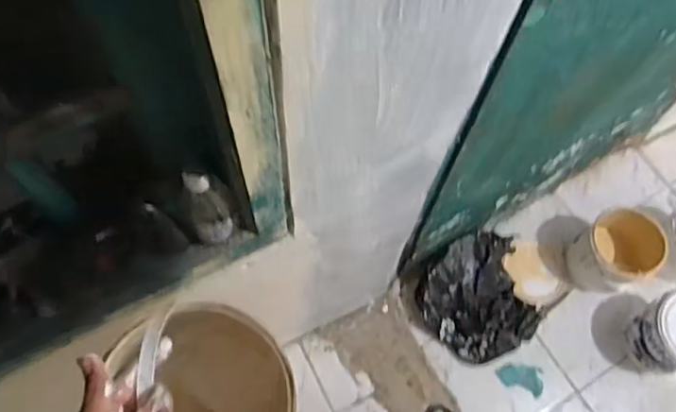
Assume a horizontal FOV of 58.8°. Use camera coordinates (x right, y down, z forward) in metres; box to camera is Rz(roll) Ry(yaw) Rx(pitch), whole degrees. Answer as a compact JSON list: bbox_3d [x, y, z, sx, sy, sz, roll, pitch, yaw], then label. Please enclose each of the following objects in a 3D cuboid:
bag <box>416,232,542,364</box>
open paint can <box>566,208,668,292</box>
[{"bbox_3d":[0.364,0.238,1.545,0.287,0.127,0.293,-24,71,-10],"label":"bag"},{"bbox_3d":[0.716,0.118,1.560,0.180,0.175,0.170,0,69,-1],"label":"open paint can"}]

